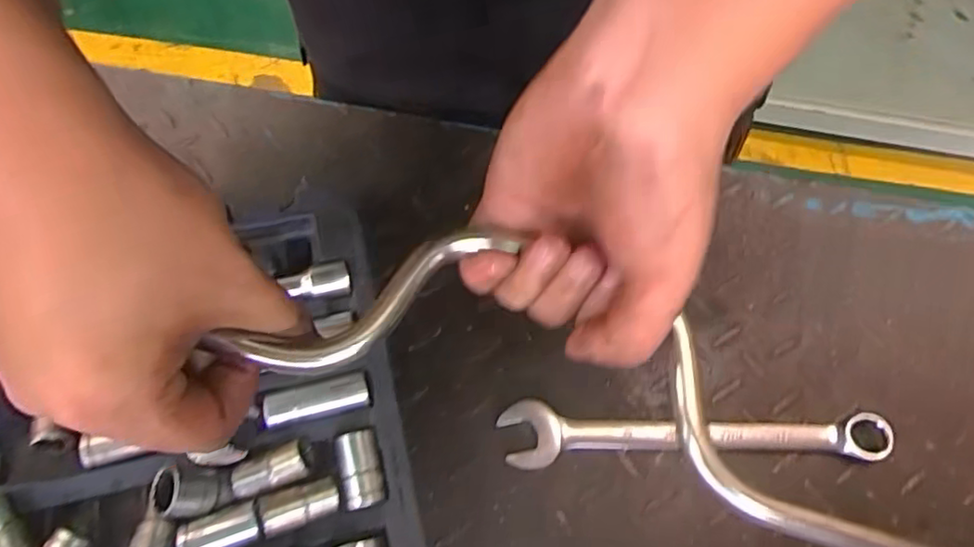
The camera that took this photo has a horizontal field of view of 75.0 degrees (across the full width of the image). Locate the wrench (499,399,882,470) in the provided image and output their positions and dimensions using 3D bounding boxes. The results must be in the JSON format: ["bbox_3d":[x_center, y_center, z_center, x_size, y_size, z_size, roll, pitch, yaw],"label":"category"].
[{"bbox_3d":[0.132,0.105,0.404,0.245,0.013,0.038,2,66,-2],"label":"wrench"}]

